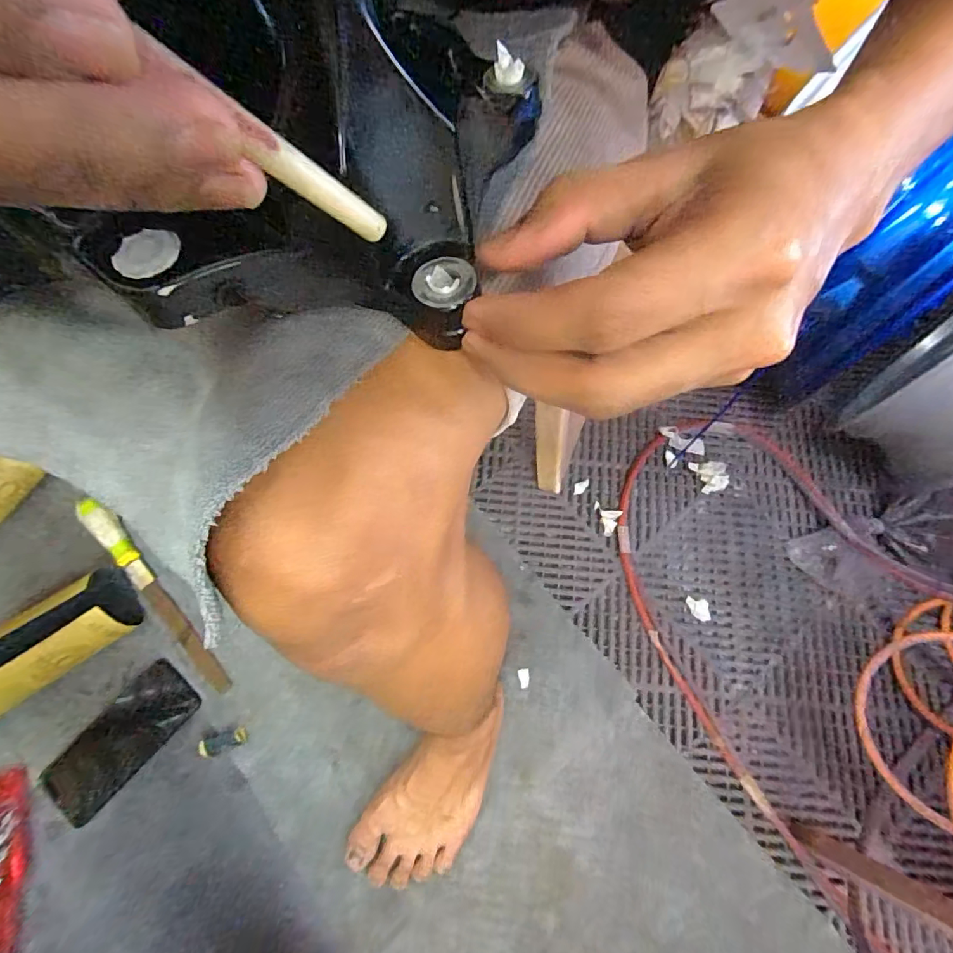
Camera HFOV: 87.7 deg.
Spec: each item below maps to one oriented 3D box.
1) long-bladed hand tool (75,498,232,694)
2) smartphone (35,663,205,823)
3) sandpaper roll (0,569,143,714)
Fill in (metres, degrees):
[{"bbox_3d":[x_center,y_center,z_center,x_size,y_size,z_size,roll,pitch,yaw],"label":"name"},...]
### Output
[{"bbox_3d":[-0.394,0.139,0.602,0.028,0.028,0.298,-41,75,-15],"label":"long-bladed hand tool"},{"bbox_3d":[-0.399,0.296,0.561,0.078,0.010,0.163,39,73,13],"label":"smartphone"},{"bbox_3d":[-0.528,0.212,0.542,0.300,0.076,0.093,-33,73,-13],"label":"sandpaper roll"}]

